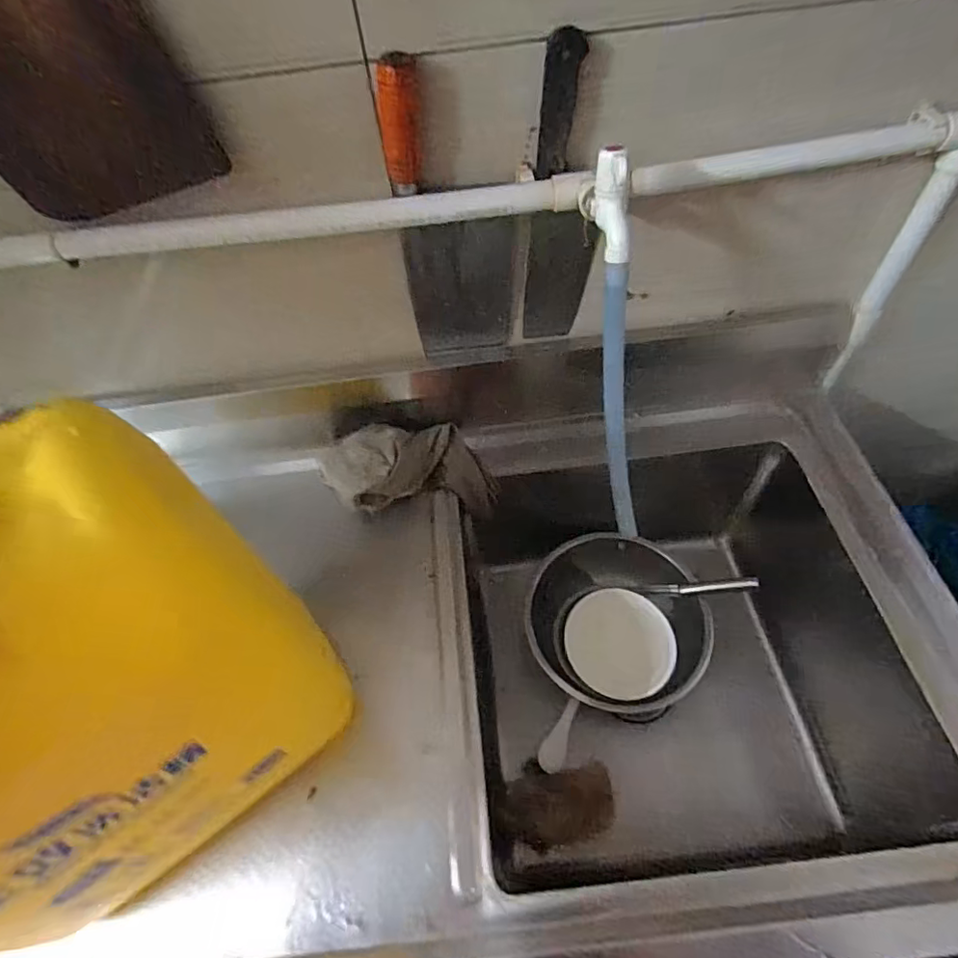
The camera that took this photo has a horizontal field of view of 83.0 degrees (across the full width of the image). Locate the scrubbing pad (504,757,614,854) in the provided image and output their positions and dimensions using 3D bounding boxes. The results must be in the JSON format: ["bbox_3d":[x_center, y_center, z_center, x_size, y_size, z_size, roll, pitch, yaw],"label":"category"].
[{"bbox_3d":[0.110,0.447,0.746,0.143,0.009,0.099,0,61,6],"label":"scrubbing pad"}]

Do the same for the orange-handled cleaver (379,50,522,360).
[{"bbox_3d":[-0.018,-0.253,0.566,0.121,0.317,0.034,-11,55,-3],"label":"orange-handled cleaver"}]

